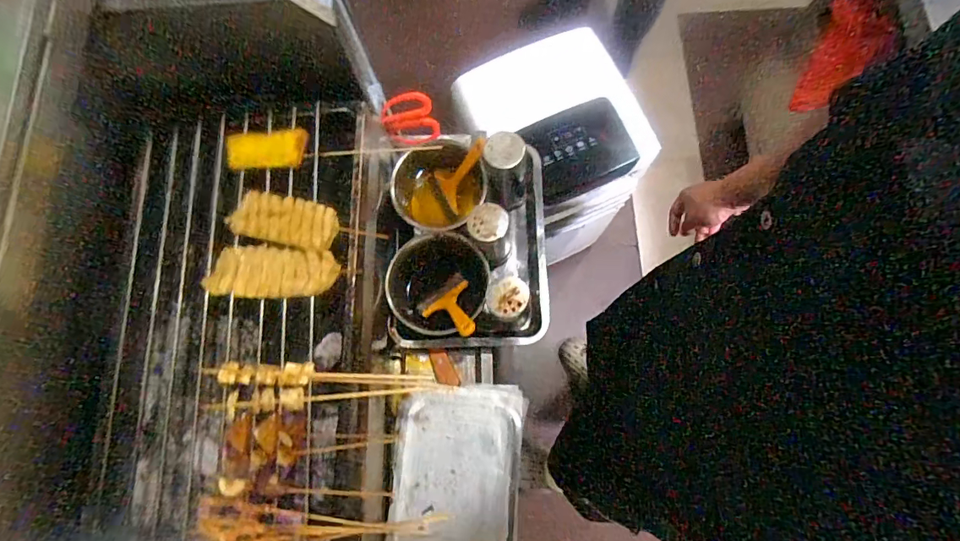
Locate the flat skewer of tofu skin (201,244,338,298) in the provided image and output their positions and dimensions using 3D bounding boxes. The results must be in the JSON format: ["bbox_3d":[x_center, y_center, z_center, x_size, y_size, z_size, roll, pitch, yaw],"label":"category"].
[{"bbox_3d":[-0.271,0.001,0.618,0.175,0.025,0.067,5,76,3],"label":"flat skewer of tofu skin"}]

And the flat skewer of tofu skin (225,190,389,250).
[{"bbox_3d":[-0.229,-0.061,0.630,0.206,0.018,0.063,13,77,5],"label":"flat skewer of tofu skin"}]

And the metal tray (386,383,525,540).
[{"bbox_3d":[-0.036,0.319,0.722,0.195,0.032,0.287,4,76,3],"label":"metal tray"}]

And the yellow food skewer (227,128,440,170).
[{"bbox_3d":[-0.204,-0.176,0.656,0.285,0.018,0.053,-4,76,1],"label":"yellow food skewer"}]

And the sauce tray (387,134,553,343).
[{"bbox_3d":[-0.017,-0.041,0.774,0.244,0.177,0.313,0,76,2],"label":"sauce tray"}]

